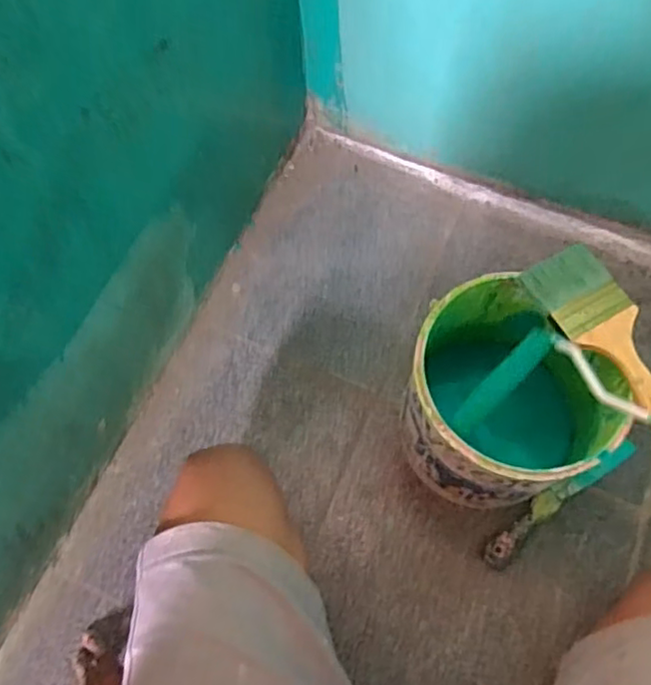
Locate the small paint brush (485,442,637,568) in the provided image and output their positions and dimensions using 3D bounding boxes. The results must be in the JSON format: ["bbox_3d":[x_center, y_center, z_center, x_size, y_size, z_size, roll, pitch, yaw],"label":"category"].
[{"bbox_3d":[0.245,0.164,0.659,0.199,0.021,0.028,-35,70,-13],"label":"small paint brush"}]

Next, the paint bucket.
[{"bbox_3d":[0.162,0.060,0.604,0.163,0.210,0.176,0,68,1],"label":"paint bucket"}]

